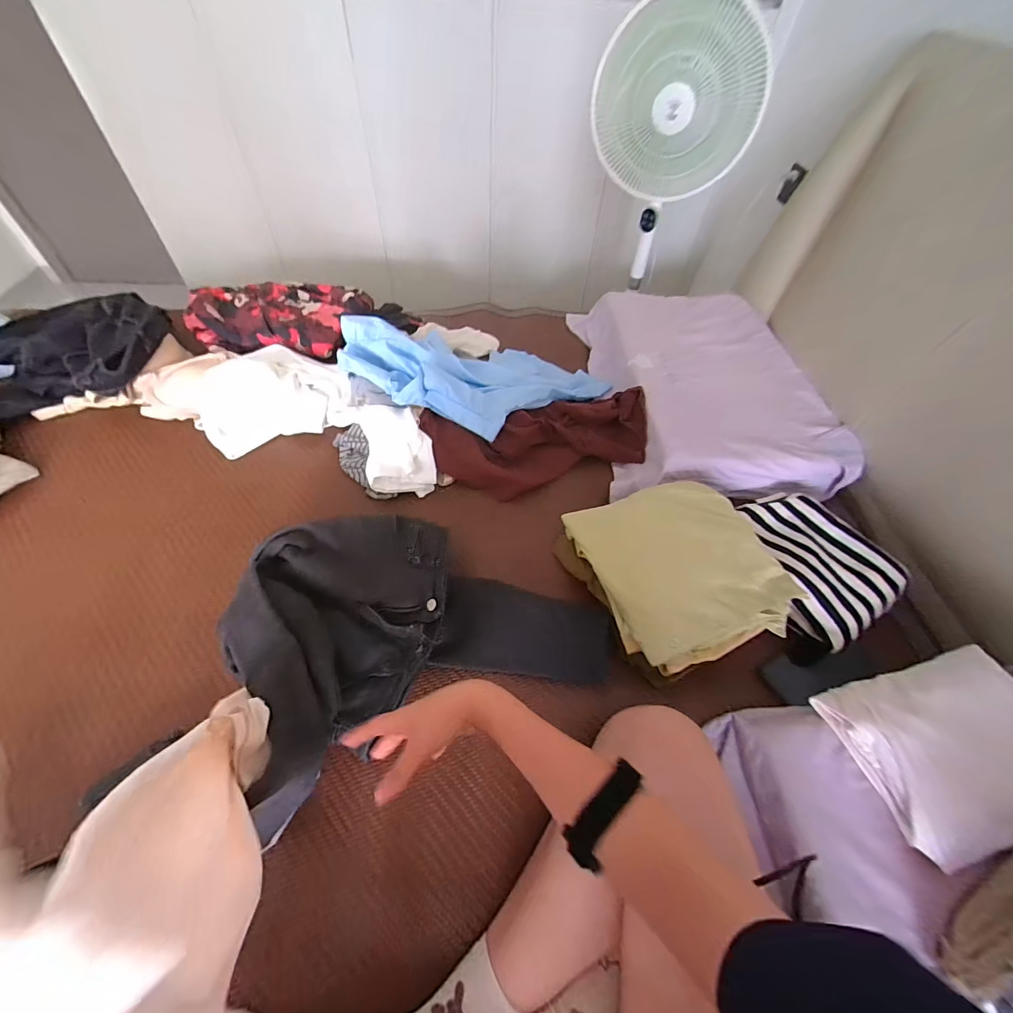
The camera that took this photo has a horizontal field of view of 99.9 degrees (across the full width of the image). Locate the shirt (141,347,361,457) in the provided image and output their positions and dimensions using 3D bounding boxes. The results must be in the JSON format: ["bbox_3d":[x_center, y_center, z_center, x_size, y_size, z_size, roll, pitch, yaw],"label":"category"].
[{"bbox_3d":[-0.526,-0.226,0.866,0.395,0.069,0.255,-14,55,-13],"label":"shirt"}]

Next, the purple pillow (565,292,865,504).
[{"bbox_3d":[0.422,-0.277,0.967,0.448,0.170,0.629,2,53,-2],"label":"purple pillow"}]

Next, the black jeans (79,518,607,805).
[{"bbox_3d":[-0.120,0.146,0.609,0.474,0.134,0.321,-16,56,-15],"label":"black jeans"}]

